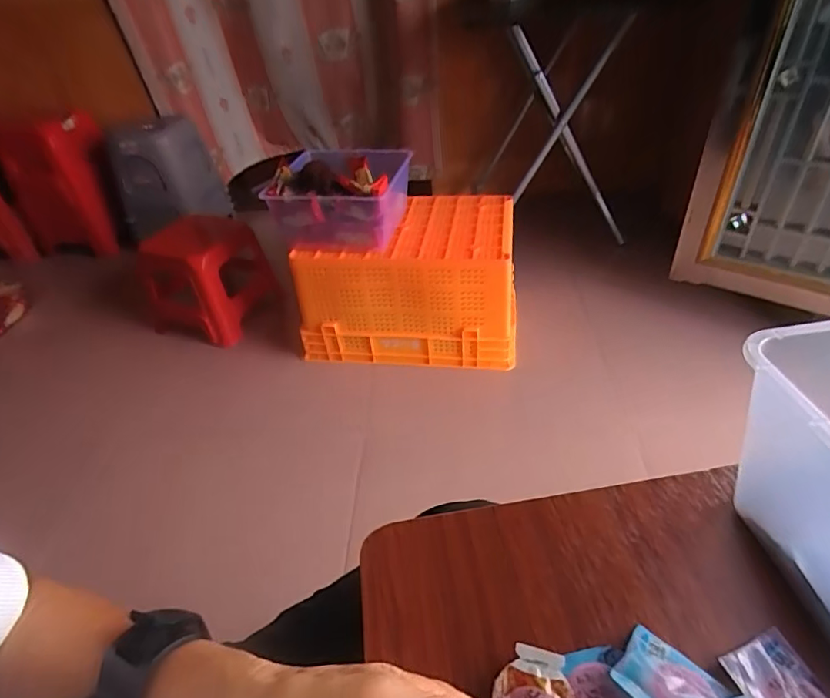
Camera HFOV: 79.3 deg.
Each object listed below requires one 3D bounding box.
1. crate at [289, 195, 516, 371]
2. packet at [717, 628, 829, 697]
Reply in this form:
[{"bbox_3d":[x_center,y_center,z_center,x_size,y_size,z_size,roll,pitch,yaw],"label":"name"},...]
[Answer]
[{"bbox_3d":[0.000,-0.193,1.334,0.519,0.289,0.359,4,41,12],"label":"crate"},{"bbox_3d":[0.212,0.198,0.285,0.047,0.006,0.060,-15,41,-9],"label":"packet"}]

